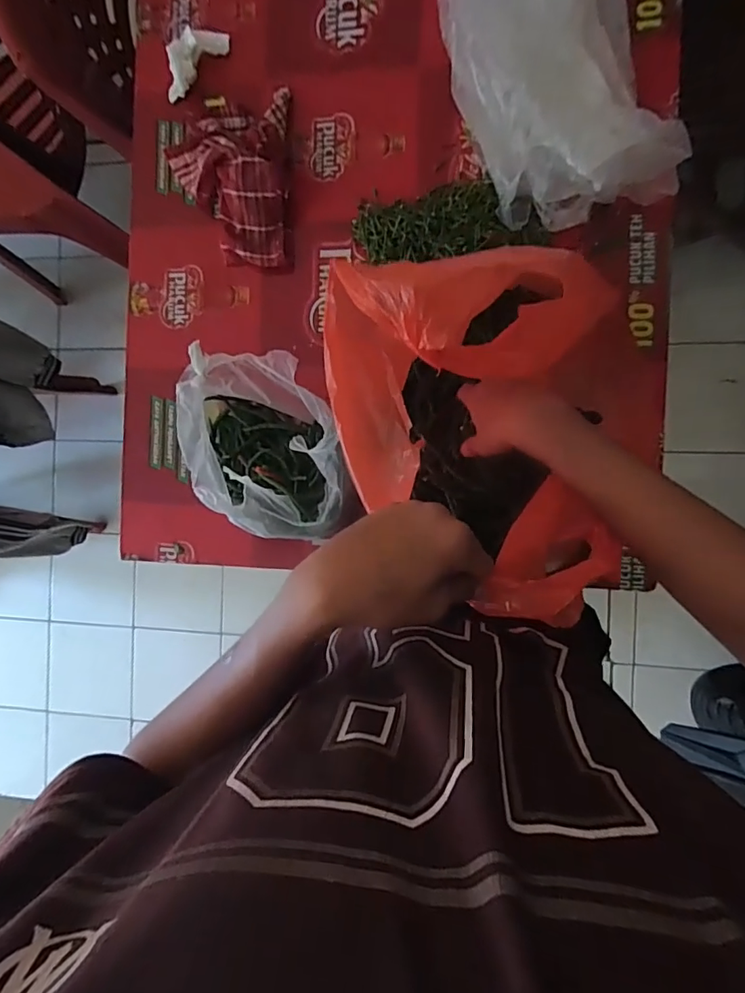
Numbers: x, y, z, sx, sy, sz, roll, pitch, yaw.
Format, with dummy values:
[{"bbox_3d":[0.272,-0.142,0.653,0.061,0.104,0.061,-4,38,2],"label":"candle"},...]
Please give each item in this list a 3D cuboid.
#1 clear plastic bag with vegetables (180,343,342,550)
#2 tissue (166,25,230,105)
[{"bbox_3d":[-0.152,-0.063,0.685,0.187,0.166,0.228,-14,88,9],"label":"clear plastic bag with vegetables"},{"bbox_3d":[-0.275,-0.662,0.768,0.056,0.043,0.123,36,96,8],"label":"tissue"}]

